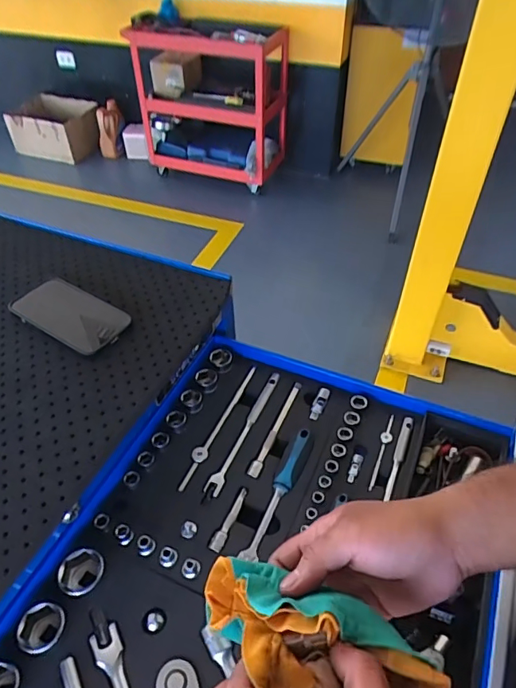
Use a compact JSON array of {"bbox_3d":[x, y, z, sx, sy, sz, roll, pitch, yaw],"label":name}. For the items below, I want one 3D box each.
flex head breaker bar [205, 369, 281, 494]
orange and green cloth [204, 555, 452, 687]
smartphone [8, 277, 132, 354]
[{"bbox_3d":[-0.013,0.099,0.580,0.016,0.009,0.181,18,49,16],"label":"flex head breaker bar"},{"bbox_3d":[0.036,0.184,0.292,0.156,0.047,0.070,20,49,13],"label":"orange and green cloth"},{"bbox_3d":[-0.224,-0.037,0.588,0.143,0.009,0.079,28,52,24],"label":"smartphone"}]

